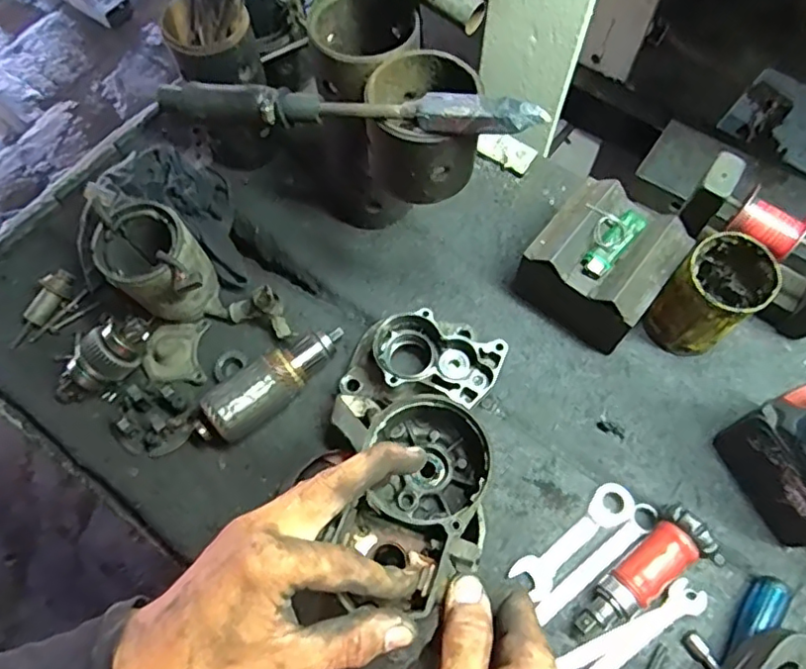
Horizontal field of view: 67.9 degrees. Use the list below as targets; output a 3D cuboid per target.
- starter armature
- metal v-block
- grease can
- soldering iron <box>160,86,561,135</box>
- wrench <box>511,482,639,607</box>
[{"bbox_3d":[-0.124,0.046,0.575,0.162,0.043,0.050,-36,70,-14],"label":"starter armature"},{"bbox_3d":[0.192,-0.067,0.585,0.119,0.092,0.118,40,72,17],"label":"metal v-block"},{"bbox_3d":[0.284,-0.032,0.559,0.082,0.115,0.071,-38,71,-15],"label":"grease can"},{"bbox_3d":[-0.044,-0.159,0.427,0.277,0.040,0.024,8,66,4],"label":"soldering iron"},{"bbox_3d":[0.152,0.179,0.524,0.124,0.009,0.034,-36,70,-14],"label":"wrench"}]

